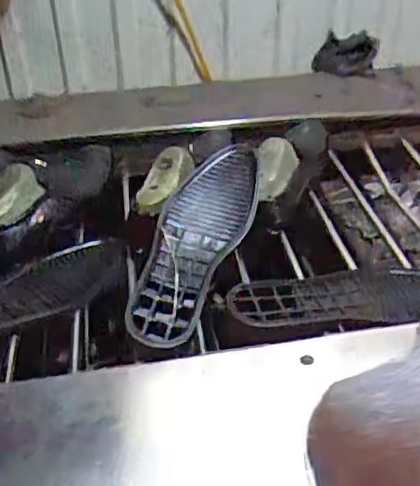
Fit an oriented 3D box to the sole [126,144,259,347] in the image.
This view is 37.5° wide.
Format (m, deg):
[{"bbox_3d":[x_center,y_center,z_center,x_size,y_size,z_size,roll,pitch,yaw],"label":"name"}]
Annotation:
[{"bbox_3d":[-0.018,-0.004,0.721,0.093,0.053,0.297,13,54,18],"label":"sole"}]

